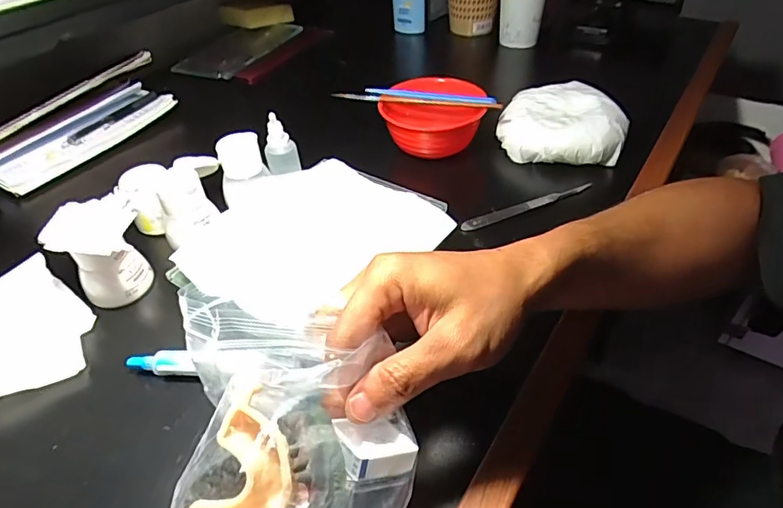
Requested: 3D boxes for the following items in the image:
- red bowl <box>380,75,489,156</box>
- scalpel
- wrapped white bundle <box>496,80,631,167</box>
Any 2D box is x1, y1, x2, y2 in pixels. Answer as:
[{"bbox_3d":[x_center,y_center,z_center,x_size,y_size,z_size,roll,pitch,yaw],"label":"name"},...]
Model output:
[{"bbox_3d":[0.043,-0.142,0.515,0.102,0.047,0.098,-2,44,2],"label":"red bowl"},{"bbox_3d":[0.125,-0.045,0.451,0.131,0.010,0.008,-17,45,-14],"label":"scalpel"},{"bbox_3d":[0.179,-0.138,0.513,0.125,0.043,0.105,10,45,13],"label":"wrapped white bundle"}]

